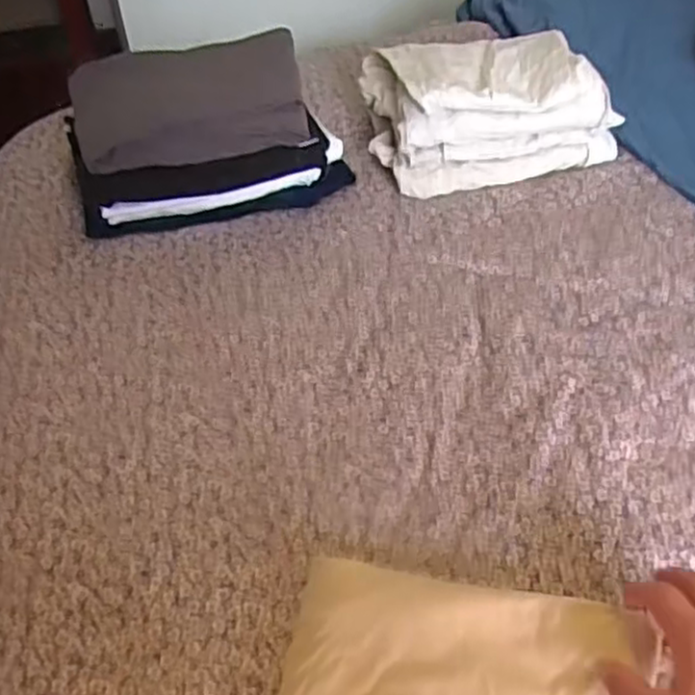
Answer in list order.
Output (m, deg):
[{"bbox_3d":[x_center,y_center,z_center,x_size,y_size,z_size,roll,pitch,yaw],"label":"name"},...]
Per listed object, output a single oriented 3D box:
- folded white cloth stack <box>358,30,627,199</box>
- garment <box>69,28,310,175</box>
[{"bbox_3d":[0.174,-0.315,0.925,0.288,0.116,0.203,-11,49,-8],"label":"folded white cloth stack"},{"bbox_3d":[-0.177,-0.281,0.833,0.259,0.058,0.180,-16,49,-14],"label":"garment"}]

